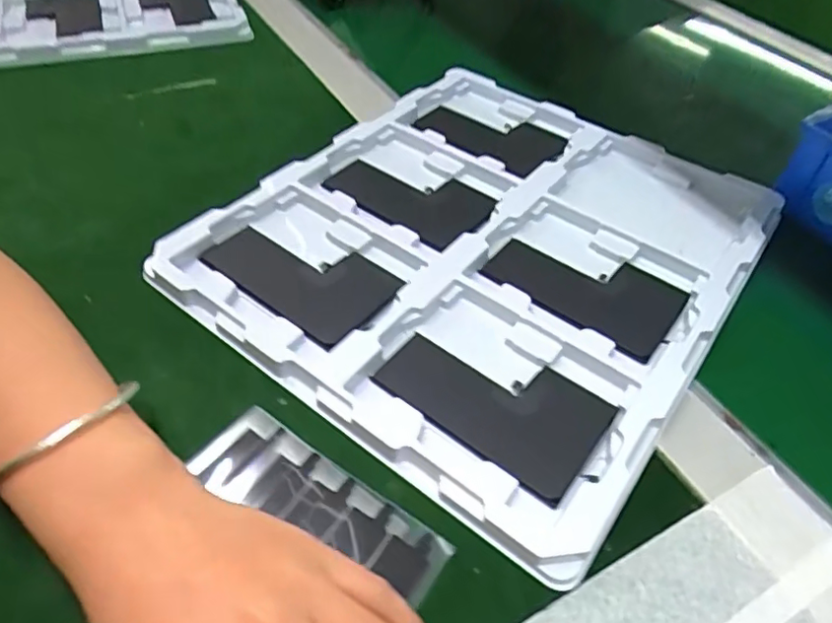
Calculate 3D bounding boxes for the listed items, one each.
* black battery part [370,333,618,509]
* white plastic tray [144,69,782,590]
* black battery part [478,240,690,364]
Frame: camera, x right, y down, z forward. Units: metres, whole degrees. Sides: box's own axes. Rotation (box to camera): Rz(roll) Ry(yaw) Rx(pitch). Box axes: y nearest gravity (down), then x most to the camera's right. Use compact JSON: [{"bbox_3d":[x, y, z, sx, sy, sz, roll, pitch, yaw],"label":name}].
[{"bbox_3d":[0.037,0.043,0.288,0.109,0.005,0.065,28,53,19],"label":"black battery part"},{"bbox_3d":[0.051,-0.052,0.367,0.275,0.021,0.329,31,54,21],"label":"white plastic tray"},{"bbox_3d":[0.099,-0.013,0.347,0.109,0.016,0.066,28,53,19],"label":"black battery part"}]

